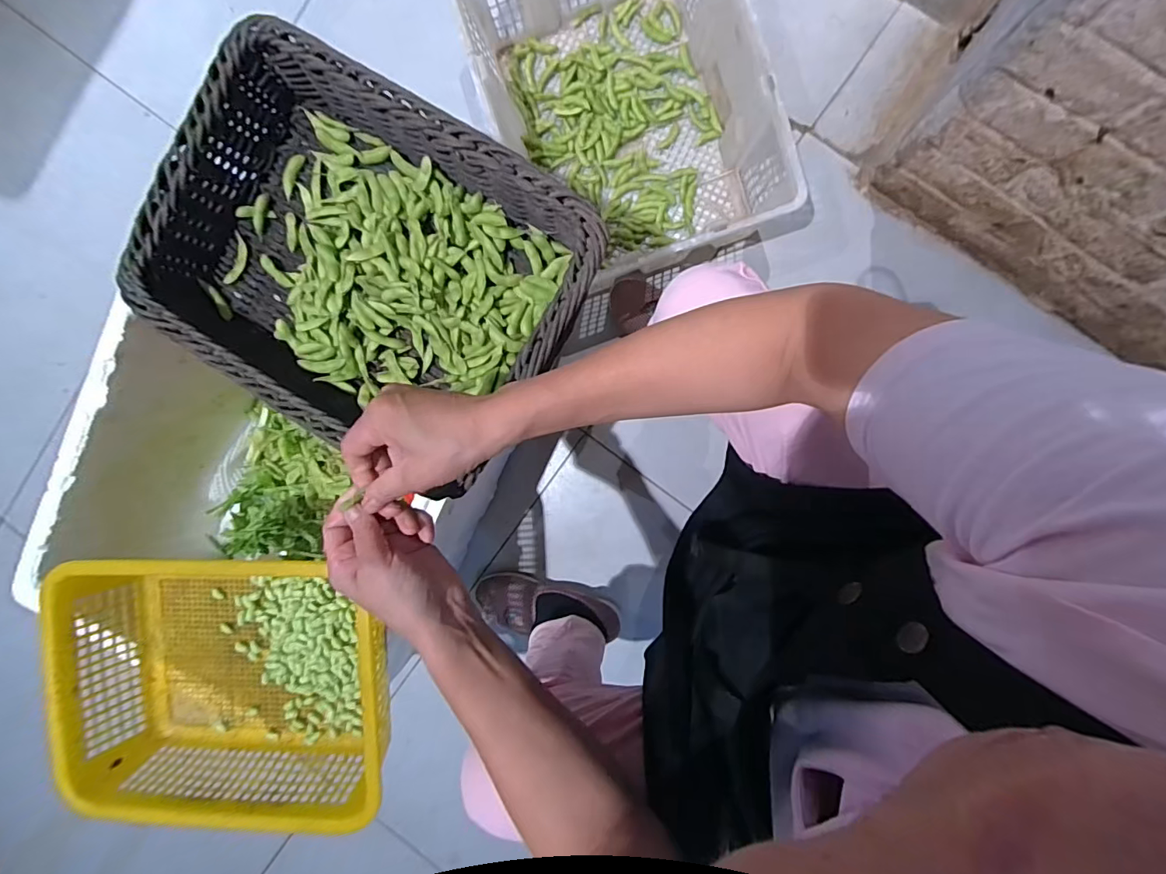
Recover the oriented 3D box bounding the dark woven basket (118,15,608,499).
[{"bbox_3d":[-0.201,-0.161,0.485,0.381,0.083,0.291,32,96,4],"label":"dark woven basket"}]

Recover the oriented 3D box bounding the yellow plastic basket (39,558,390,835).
[{"bbox_3d":[-0.349,0.251,0.513,0.314,0.094,0.237,-1,93,6],"label":"yellow plastic basket"}]

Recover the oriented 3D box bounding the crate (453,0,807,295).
[{"bbox_3d":[0.058,-0.469,0.727,0.342,0.170,0.469,-19,91,7],"label":"crate"}]

